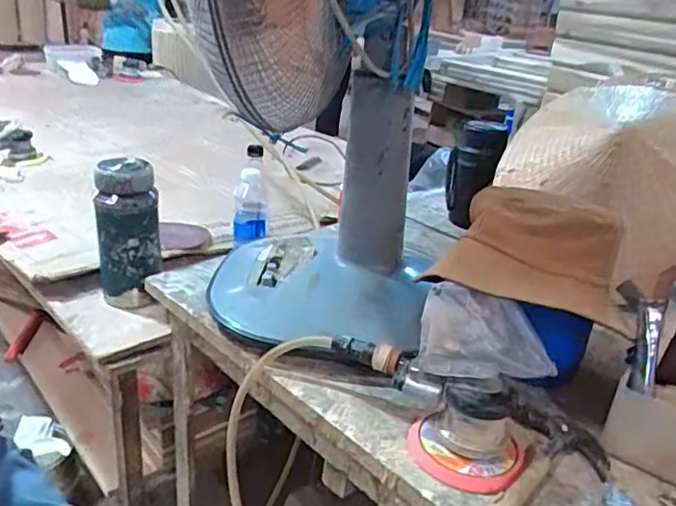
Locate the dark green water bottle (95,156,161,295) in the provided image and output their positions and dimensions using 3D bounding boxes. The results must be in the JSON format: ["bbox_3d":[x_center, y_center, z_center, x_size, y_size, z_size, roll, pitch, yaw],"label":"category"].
[{"bbox_3d":[-0.323,-0.029,0.937,0.092,0.202,0.072,-5,27,-20],"label":"dark green water bottle"}]

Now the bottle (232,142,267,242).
[{"bbox_3d":[-0.147,-0.095,1.028,0.061,0.155,0.073,3,25,-5],"label":"bottle"}]

